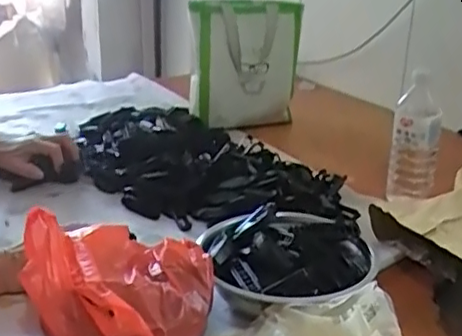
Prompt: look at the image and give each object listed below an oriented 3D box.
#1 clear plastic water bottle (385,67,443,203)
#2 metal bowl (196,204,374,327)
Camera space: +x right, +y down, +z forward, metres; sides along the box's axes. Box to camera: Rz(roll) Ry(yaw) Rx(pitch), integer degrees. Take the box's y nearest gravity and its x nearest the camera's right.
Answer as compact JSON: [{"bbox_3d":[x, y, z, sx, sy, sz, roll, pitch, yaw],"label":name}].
[{"bbox_3d":[0.277,-0.040,0.925,0.054,0.188,0.067,-13,27,-31],"label":"clear plastic water bottle"},{"bbox_3d":[0.067,0.113,0.715,0.184,0.070,0.197,1,23,-1],"label":"metal bowl"}]

